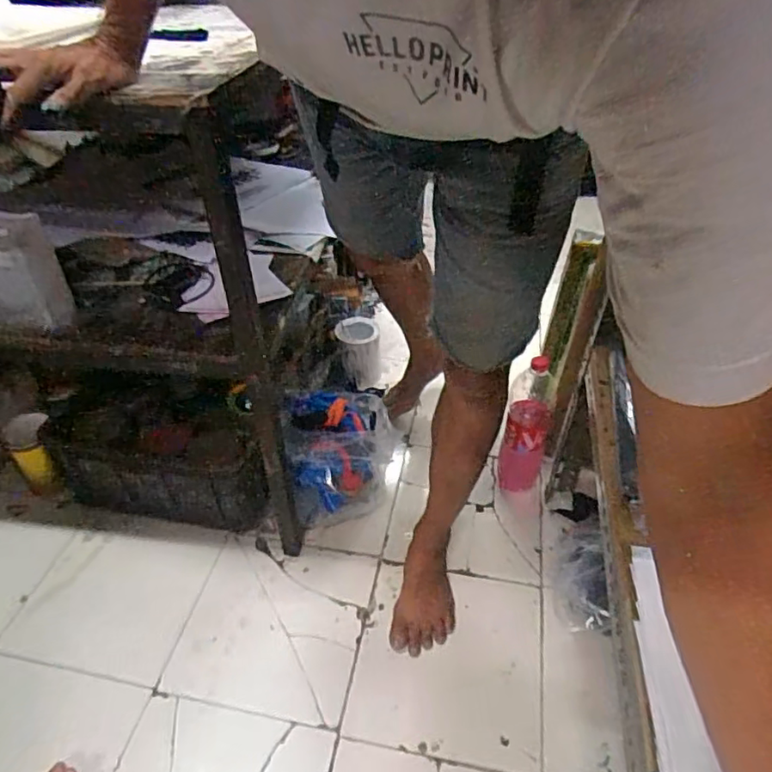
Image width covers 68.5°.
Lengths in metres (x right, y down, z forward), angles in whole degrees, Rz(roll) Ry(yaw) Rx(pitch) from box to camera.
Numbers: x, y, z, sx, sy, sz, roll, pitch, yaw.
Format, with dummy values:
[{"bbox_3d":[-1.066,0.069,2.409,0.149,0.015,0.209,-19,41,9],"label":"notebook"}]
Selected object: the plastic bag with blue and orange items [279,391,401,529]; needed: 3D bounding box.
[{"bbox_3d":[-0.086,0.143,1.113,0.207,0.196,0.242,-8,41,-9],"label":"plastic bag with blue and orange items"}]

